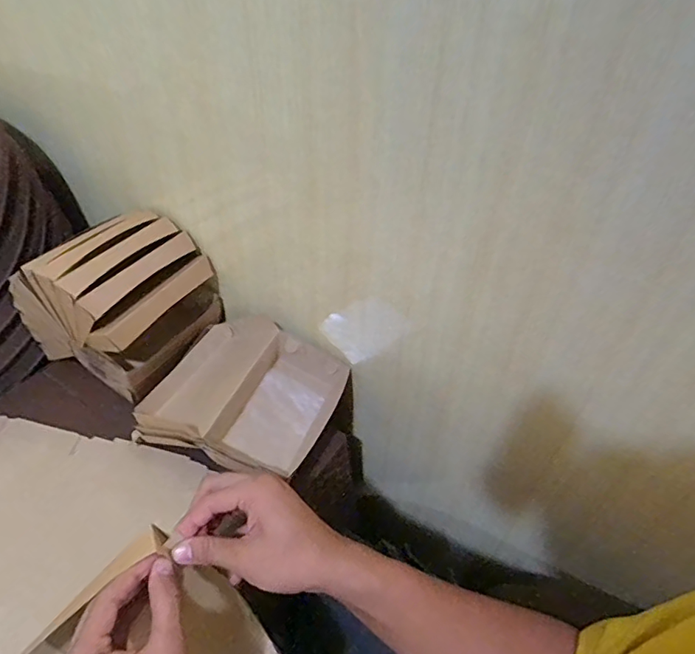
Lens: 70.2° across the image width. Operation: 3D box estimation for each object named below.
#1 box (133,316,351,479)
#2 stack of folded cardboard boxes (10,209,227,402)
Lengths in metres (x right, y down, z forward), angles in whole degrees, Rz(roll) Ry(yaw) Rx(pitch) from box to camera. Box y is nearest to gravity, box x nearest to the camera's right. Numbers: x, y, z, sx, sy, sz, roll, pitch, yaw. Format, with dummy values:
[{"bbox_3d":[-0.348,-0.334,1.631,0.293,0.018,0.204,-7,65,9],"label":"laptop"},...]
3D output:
[{"bbox_3d":[-0.129,0.089,0.661,0.220,0.084,0.203,20,46,17],"label":"box"},{"bbox_3d":[-0.325,-0.046,0.718,0.223,0.183,0.197,25,48,22],"label":"stack of folded cardboard boxes"}]

